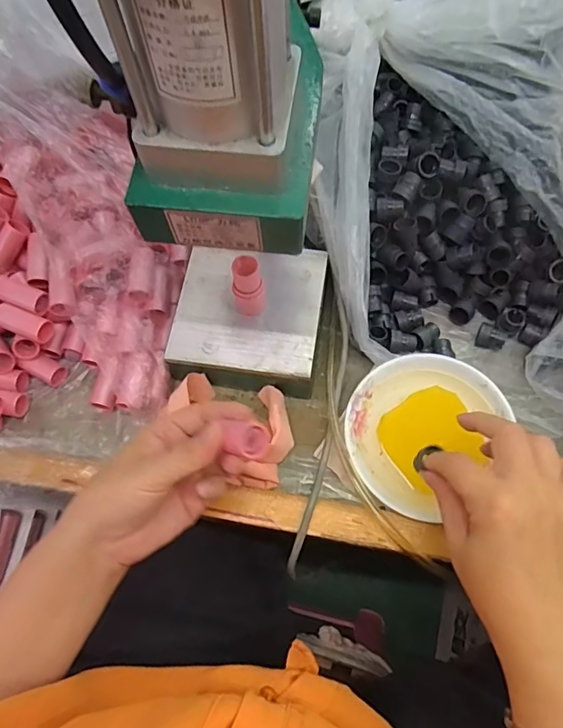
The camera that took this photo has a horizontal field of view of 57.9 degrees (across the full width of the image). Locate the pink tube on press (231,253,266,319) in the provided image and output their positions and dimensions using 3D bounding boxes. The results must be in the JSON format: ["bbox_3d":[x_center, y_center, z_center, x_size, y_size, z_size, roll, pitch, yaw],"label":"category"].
[{"bbox_3d":[-0.027,-0.061,0.405,0.022,0.059,0.019,-4,68,1],"label":"pink tube on press"}]

